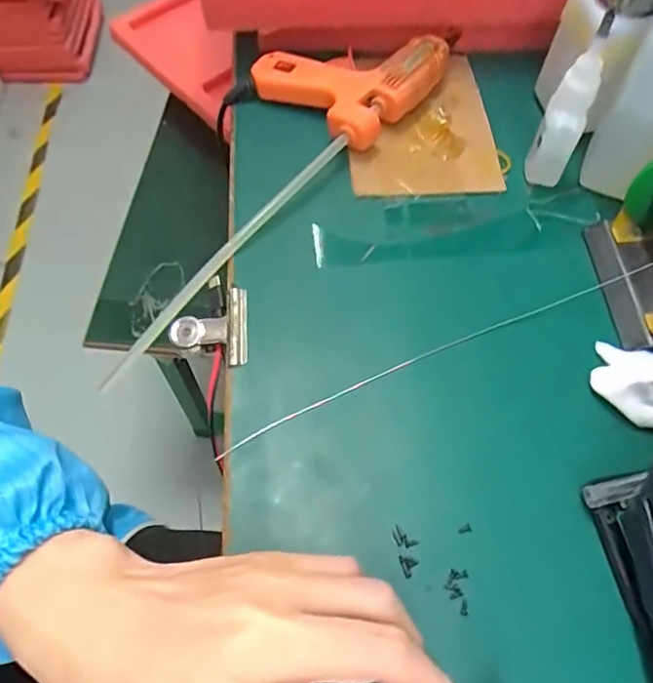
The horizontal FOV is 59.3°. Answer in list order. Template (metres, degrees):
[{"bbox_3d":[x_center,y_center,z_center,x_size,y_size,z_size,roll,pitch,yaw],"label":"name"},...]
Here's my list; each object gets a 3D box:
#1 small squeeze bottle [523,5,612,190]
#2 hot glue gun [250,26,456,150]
[{"bbox_3d":[0.146,-0.138,0.345,0.025,0.100,0.021,27,64,14],"label":"small squeeze bottle"},{"bbox_3d":[0.024,-0.202,0.419,0.104,0.030,0.133,37,67,18],"label":"hot glue gun"}]

